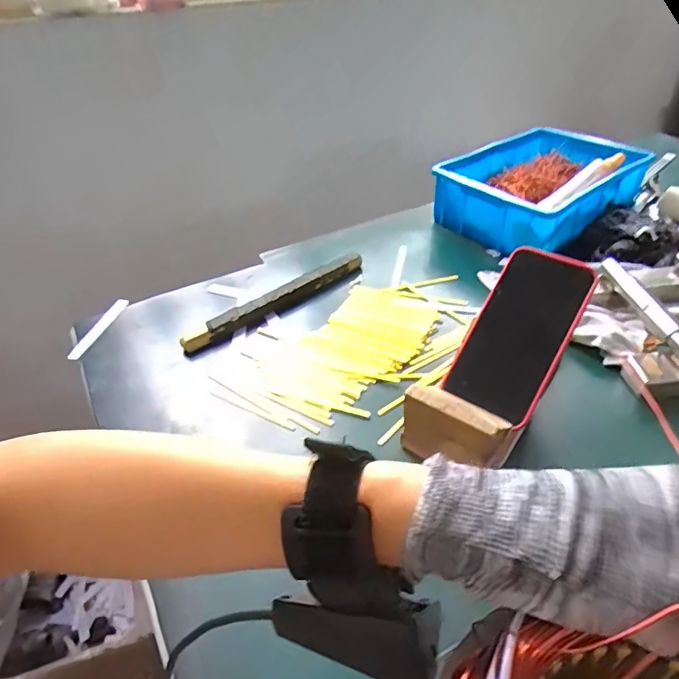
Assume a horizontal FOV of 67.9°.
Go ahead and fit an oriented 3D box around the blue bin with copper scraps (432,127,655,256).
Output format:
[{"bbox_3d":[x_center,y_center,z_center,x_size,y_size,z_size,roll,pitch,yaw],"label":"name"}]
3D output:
[{"bbox_3d":[0.308,-0.236,0.782,0.303,0.087,0.207,-28,45,-28],"label":"blue bin with copper scraps"}]

